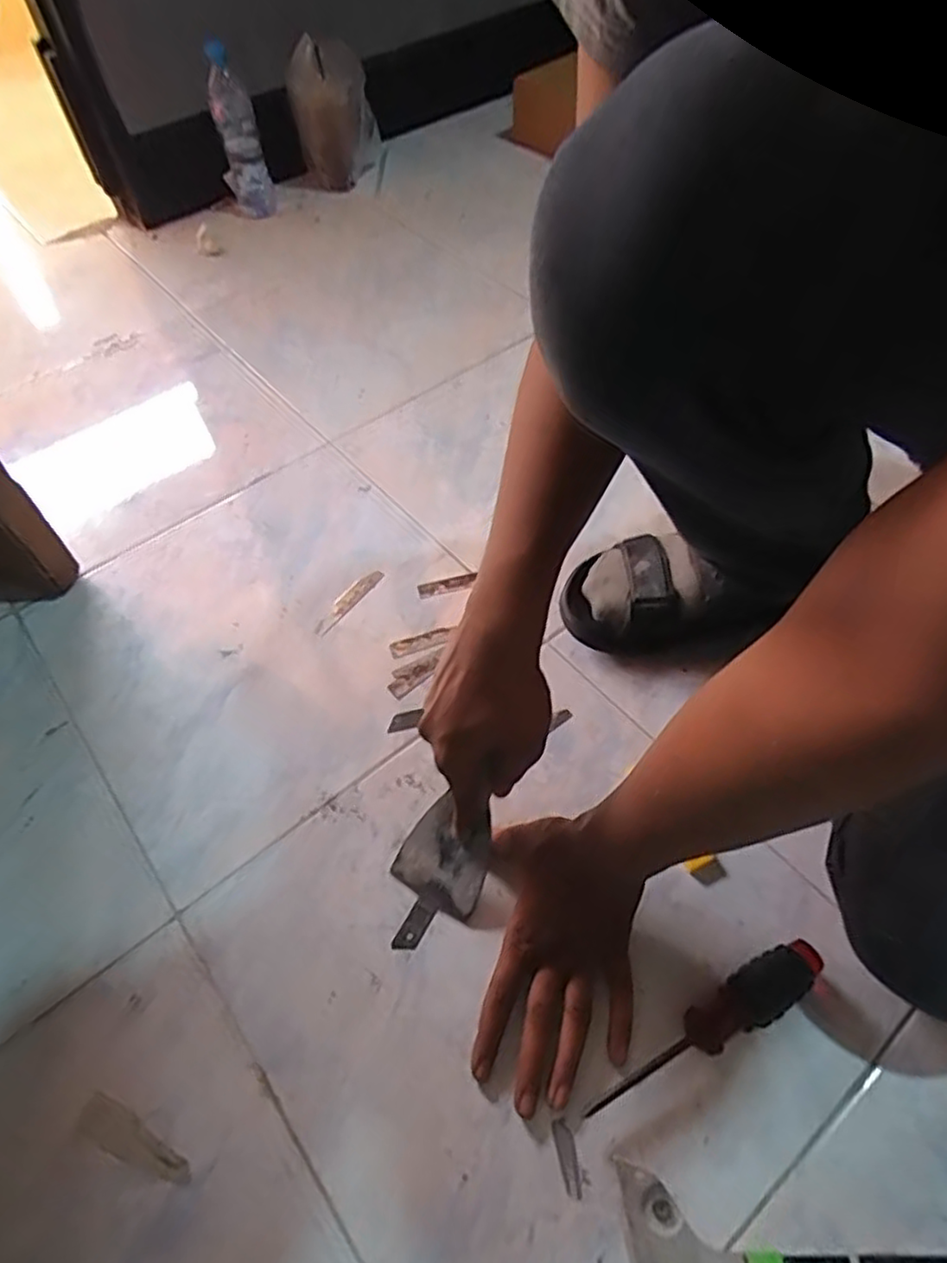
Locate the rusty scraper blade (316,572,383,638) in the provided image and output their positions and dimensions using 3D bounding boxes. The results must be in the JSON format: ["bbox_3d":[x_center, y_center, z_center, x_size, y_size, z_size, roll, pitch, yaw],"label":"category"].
[{"bbox_3d":[-0.132,-0.032,0.711,0.023,0.004,0.096,31,62,22],"label":"rusty scraper blade"}]

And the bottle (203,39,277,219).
[{"bbox_3d":[-0.383,-0.803,1.112,0.072,0.224,0.058,-17,56,-8],"label":"bottle"}]

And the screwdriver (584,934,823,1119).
[{"bbox_3d":[0.159,0.269,0.468,0.183,0.027,0.035,-25,58,-14],"label":"screwdriver"}]

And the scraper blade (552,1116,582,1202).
[{"bbox_3d":[0.061,0.338,0.441,0.012,0.004,0.041,-12,56,-5],"label":"scraper blade"}]

